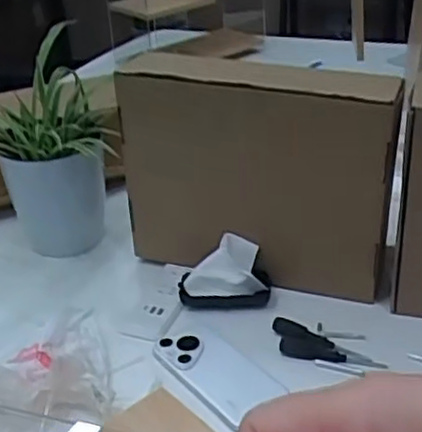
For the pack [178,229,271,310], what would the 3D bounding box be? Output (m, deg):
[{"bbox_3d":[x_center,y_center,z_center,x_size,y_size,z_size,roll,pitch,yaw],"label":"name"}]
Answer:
[{"bbox_3d":[0.016,0.070,0.828,0.110,0.057,0.072,-2,31,2],"label":"pack"}]

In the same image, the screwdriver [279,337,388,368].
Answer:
[{"bbox_3d":[0.129,0.151,0.732,0.113,0.013,0.022,9,33,19],"label":"screwdriver"}]

